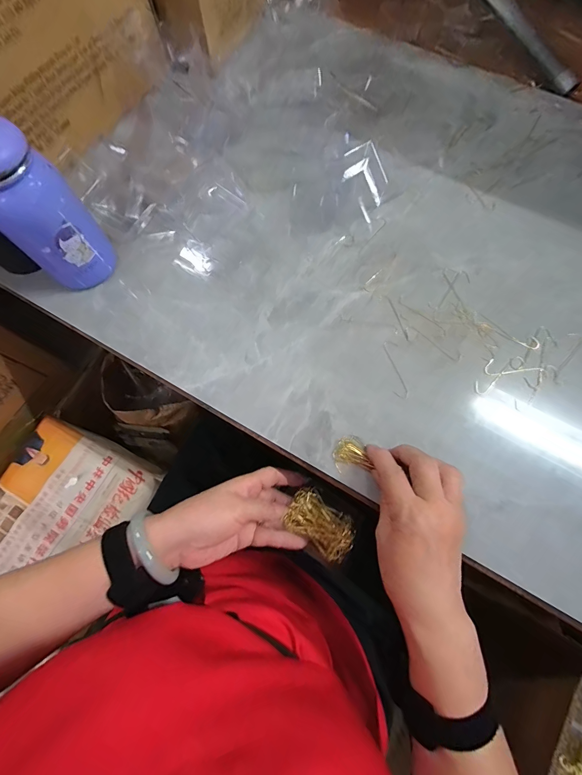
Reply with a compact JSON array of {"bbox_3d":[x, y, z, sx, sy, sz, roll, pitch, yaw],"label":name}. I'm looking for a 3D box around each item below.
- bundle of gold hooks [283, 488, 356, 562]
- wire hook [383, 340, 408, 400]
[{"bbox_3d":[0.031,0.143,0.358,0.072,0.020,0.045,36,77,10],"label":"bundle of gold hooks"},{"bbox_3d":[0.110,-0.020,0.357,0.014,0.004,0.064,-6,73,-1],"label":"wire hook"}]

